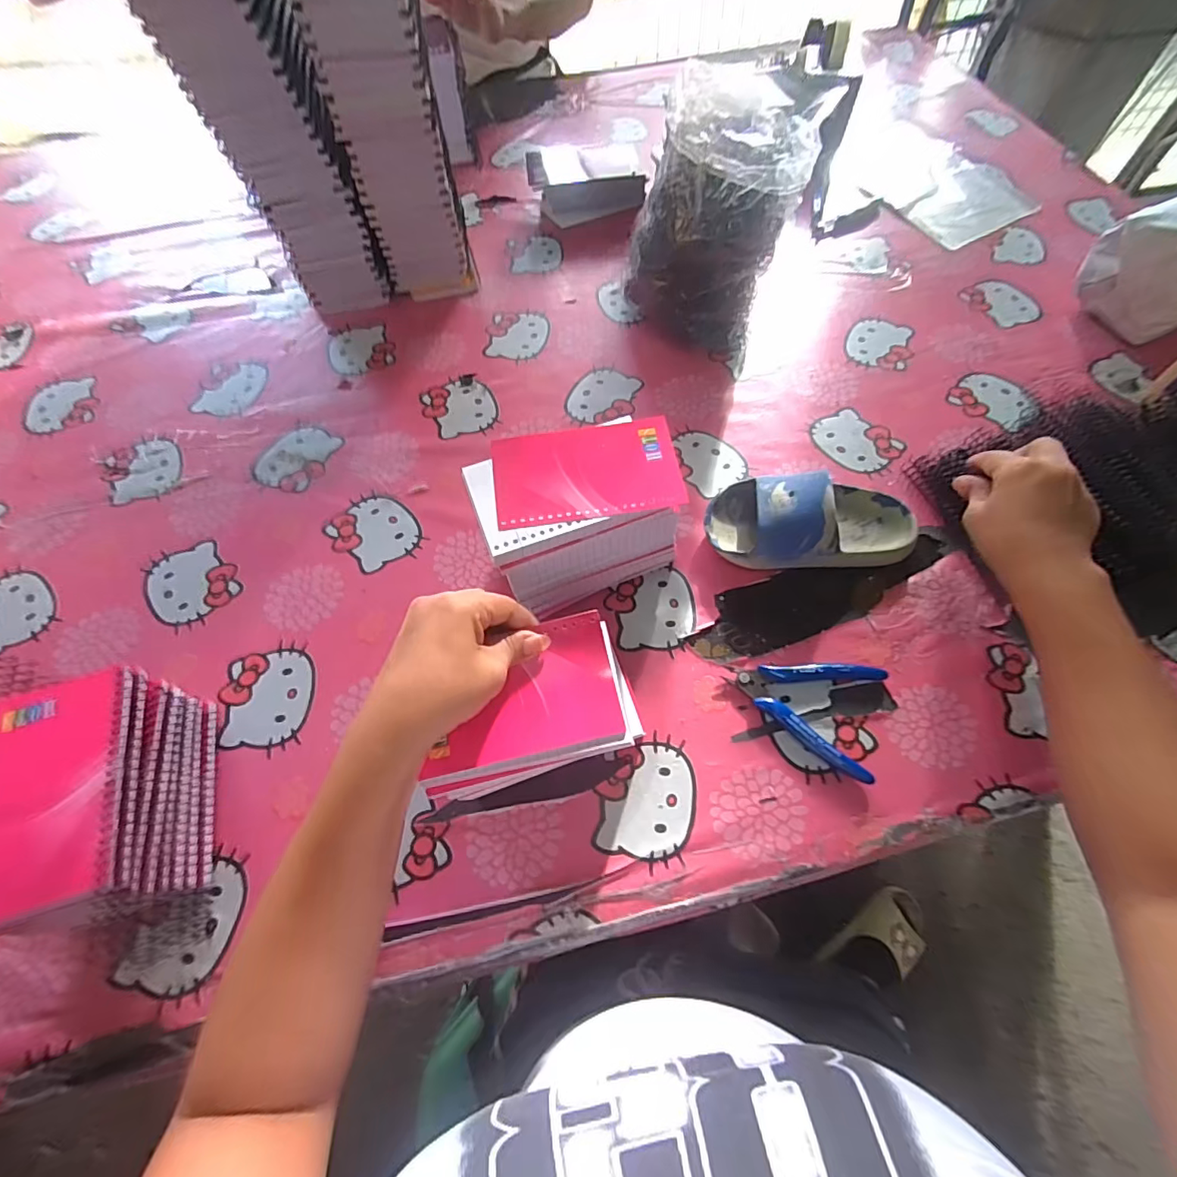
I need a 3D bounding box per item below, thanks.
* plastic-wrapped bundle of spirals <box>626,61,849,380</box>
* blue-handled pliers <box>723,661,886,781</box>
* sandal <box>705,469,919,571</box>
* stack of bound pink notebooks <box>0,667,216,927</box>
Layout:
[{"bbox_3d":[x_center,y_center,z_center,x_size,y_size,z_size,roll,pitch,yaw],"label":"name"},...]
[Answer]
[{"bbox_3d":[0.135,-0.369,0.537,0.143,0.202,0.144,31,67,16],"label":"plastic-wrapped bundle of spirals"},{"bbox_3d":[0.166,0.083,0.408,0.110,0.013,0.087,22,65,12],"label":"blue-handled pliers"},{"bbox_3d":[0.193,-0.059,0.455,0.176,0.057,0.087,3,62,3],"label":"sandal"},{"bbox_3d":[-0.314,0.136,0.346,0.088,0.094,0.133,-13,63,-6],"label":"stack of bound pink notebooks"}]

